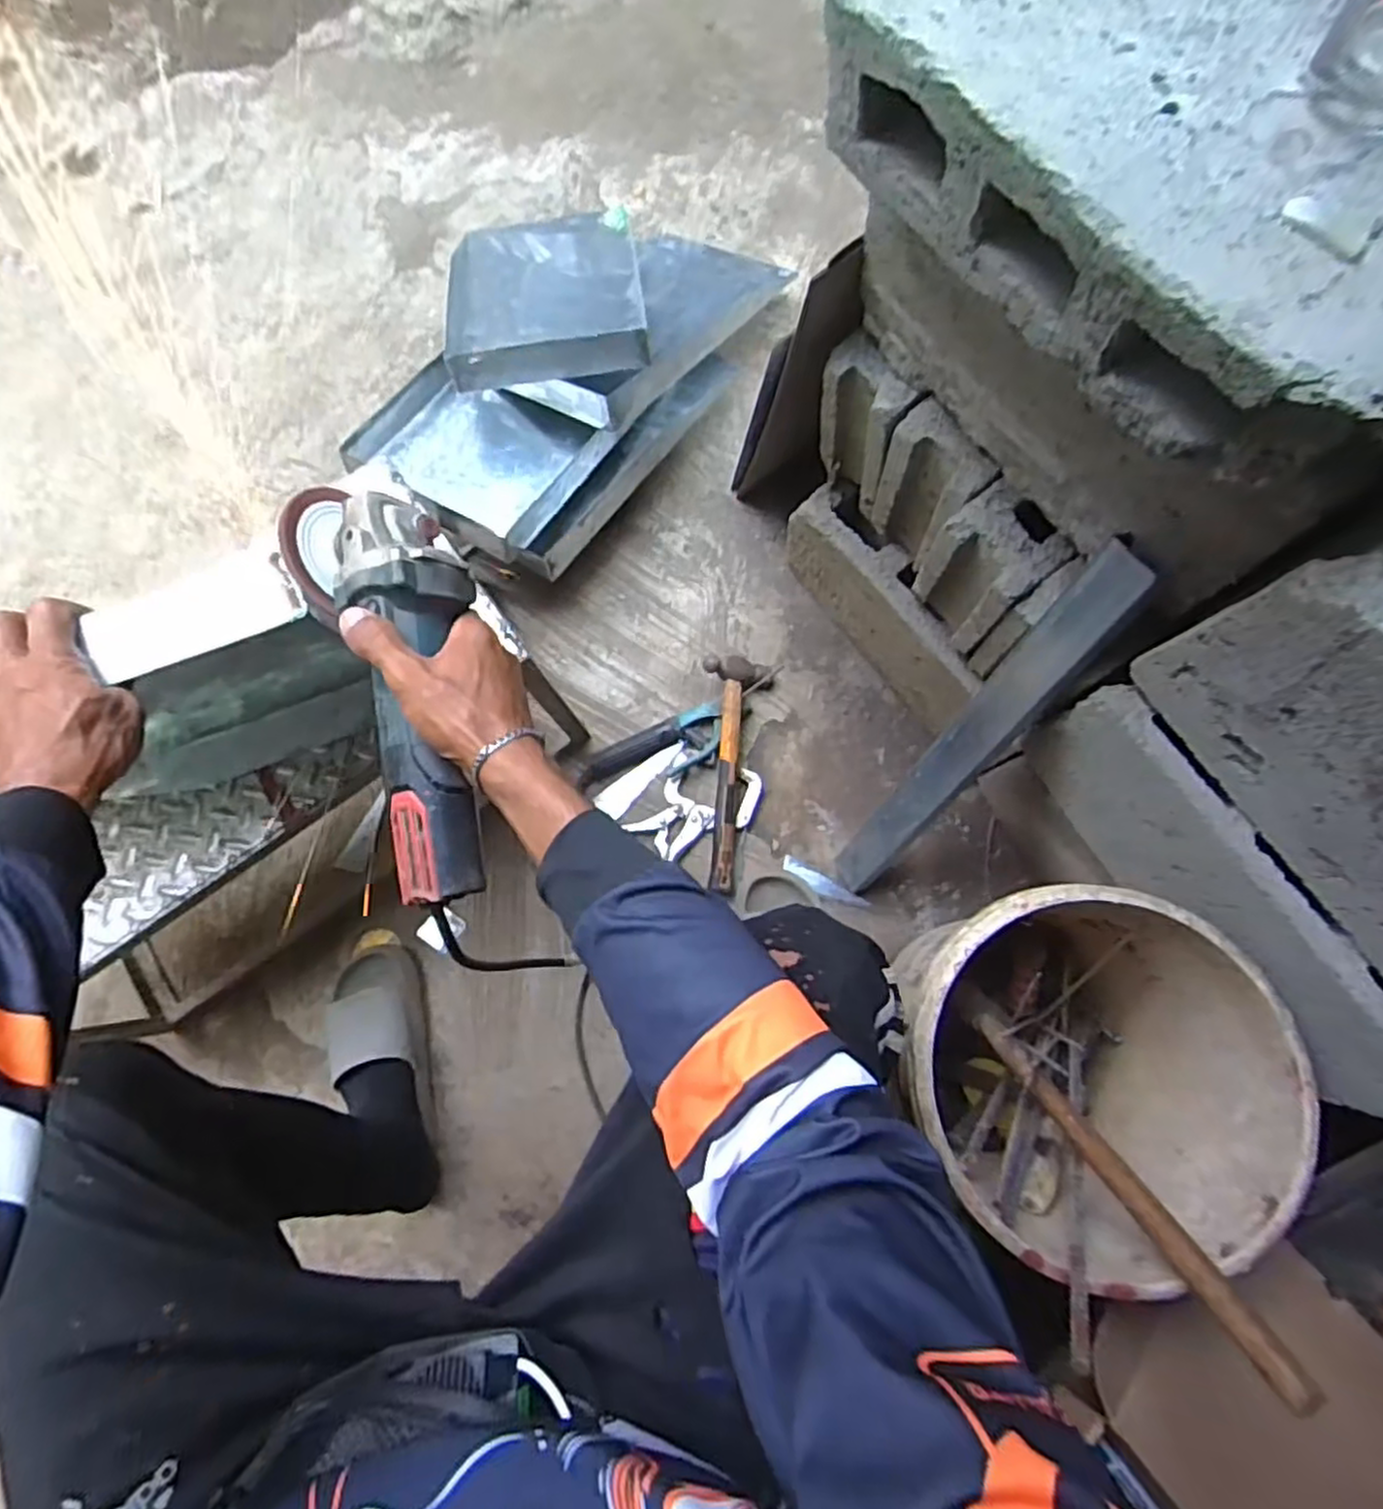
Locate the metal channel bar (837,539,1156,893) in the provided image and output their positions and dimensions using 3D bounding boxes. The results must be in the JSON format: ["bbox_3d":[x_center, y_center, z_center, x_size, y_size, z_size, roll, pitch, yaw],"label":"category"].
[{"bbox_3d":[0.265,0.014,0.741,0.055,0.546,0.055,30,55,7],"label":"metal channel bar"}]

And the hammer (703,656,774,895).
[{"bbox_3d":[0.044,0.024,0.961,0.089,0.062,0.307,7,77,6],"label":"hammer"}]

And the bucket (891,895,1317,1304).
[{"bbox_3d":[0.335,0.289,0.707,0.301,0.293,0.289,13,78,7],"label":"bucket"}]

